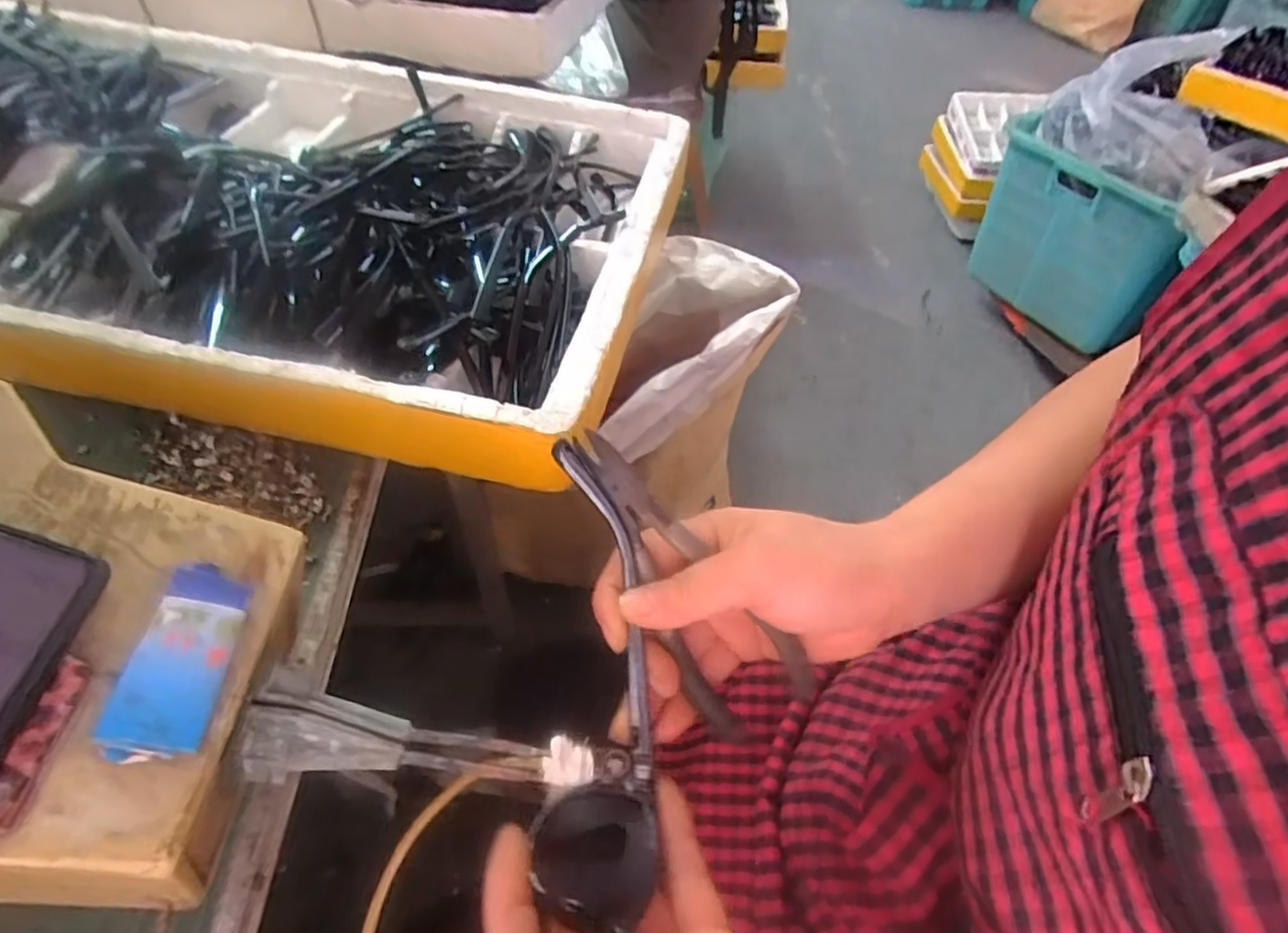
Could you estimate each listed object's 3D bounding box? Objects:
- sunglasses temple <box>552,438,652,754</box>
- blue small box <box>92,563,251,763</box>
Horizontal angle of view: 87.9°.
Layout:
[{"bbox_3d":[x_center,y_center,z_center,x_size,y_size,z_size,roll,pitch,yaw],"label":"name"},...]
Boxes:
[{"bbox_3d":[-0.013,0.054,0.281,0.026,0.009,0.133,-10,90,-10],"label":"sunglasses temple"},{"bbox_3d":[-0.126,0.053,0.184,0.024,0.009,0.052,21,52,-23],"label":"blue small box"}]

